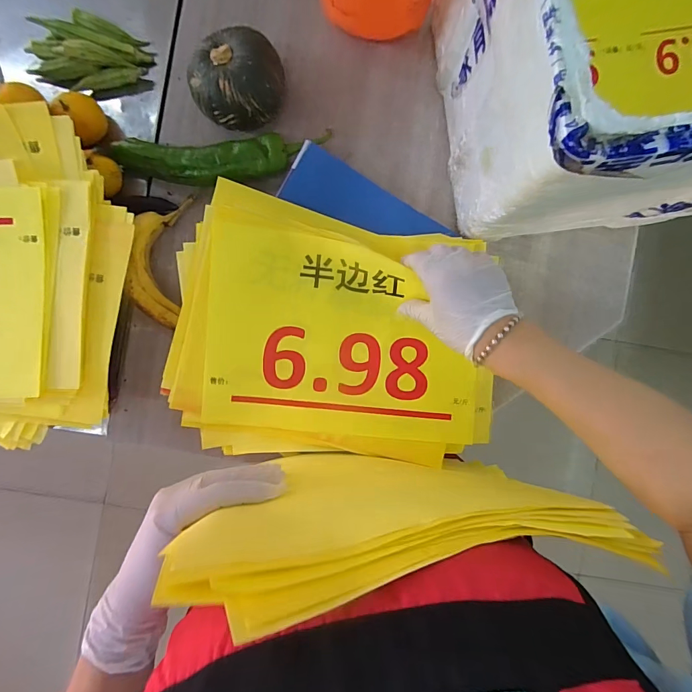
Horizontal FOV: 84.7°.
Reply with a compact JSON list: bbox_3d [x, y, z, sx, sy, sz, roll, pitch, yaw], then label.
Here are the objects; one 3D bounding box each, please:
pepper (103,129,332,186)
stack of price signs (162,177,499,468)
[{"bbox_3d":[-0.147,-0.215,0.440,0.254,0.045,0.061,-2,90,-2],"label":"pepper"},{"bbox_3d":[-0.001,-0.004,0.409,0.347,0.044,0.260,9,90,-5],"label":"stack of price signs"}]

